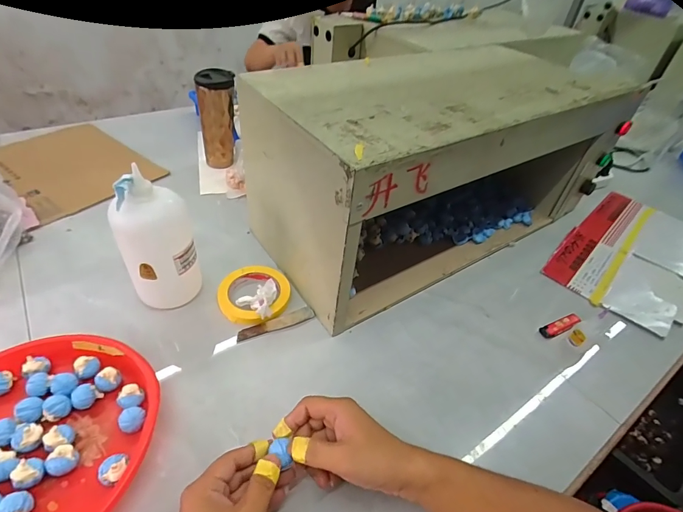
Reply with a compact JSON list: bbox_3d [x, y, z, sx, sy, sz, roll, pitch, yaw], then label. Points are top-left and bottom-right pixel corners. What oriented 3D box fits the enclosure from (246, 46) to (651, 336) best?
[{"bbox_3d":[0.159,-0.161,0.669,0.577,0.281,0.277,-22,51,-27],"label":"enclosure"}]

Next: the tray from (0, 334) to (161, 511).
[{"bbox_3d":[-0.337,0.201,0.407,0.241,0.037,0.246,4,44,-4],"label":"tray"}]

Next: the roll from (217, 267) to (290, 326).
[{"bbox_3d":[-0.136,0.061,0.593,0.108,0.019,0.108,4,44,-4],"label":"roll"}]

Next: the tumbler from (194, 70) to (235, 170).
[{"bbox_3d":[-0.266,-0.290,0.820,0.074,0.195,0.065,-8,46,-15],"label":"tumbler"}]

